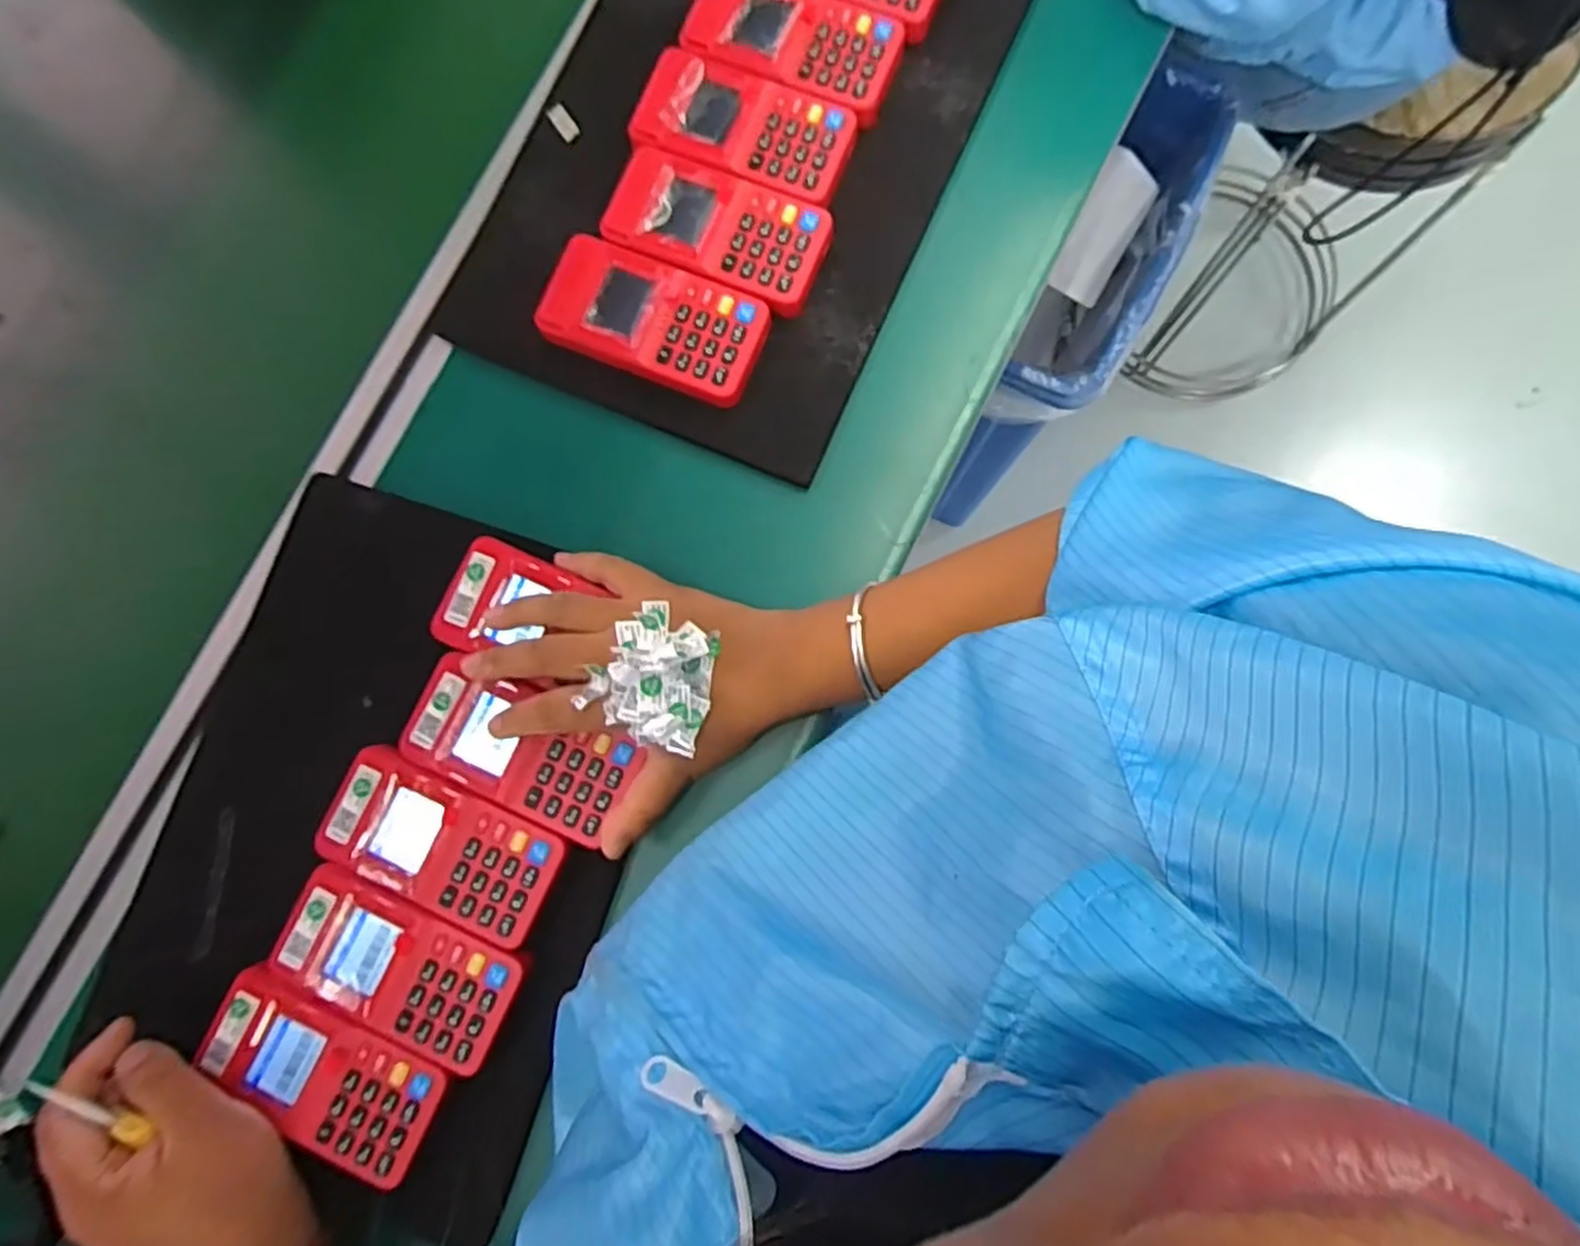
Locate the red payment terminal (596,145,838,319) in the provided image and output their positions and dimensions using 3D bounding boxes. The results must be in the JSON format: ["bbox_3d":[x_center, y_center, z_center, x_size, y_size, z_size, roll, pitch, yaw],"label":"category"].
[{"bbox_3d":[-0.041,-0.222,0.430,0.121,0.020,0.066,23,84,7],"label":"red payment terminal"}]

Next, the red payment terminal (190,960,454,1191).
[{"bbox_3d":[-0.231,0.221,0.373,0.121,0.013,0.060,28,85,8],"label":"red payment terminal"}]

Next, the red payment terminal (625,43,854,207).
[{"bbox_3d":[-0.026,-0.281,0.437,0.120,0.024,0.063,20,84,7],"label":"red payment terminal"}]

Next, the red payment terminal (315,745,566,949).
[{"bbox_3d":[-0.176,0.113,0.385,0.115,0.018,0.062,24,84,7],"label":"red payment terminal"}]

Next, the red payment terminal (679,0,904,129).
[{"bbox_3d":[0.001,-0.337,0.443,0.122,0.021,0.061,22,84,7],"label":"red payment terminal"}]

